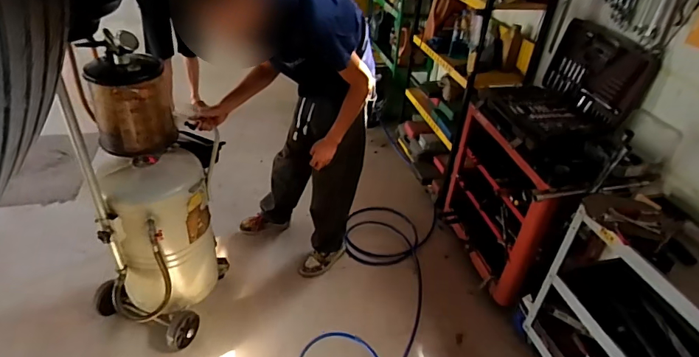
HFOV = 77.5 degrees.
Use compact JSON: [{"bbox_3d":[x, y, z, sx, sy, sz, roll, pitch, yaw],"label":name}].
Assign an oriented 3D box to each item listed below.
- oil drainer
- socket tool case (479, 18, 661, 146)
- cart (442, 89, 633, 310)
[{"bbox_3d":[-0.735,0.062,1.558,0.403,1.001,0.471,8,36,5],"label":"oil drainer"},{"bbox_3d":[0.767,-0.378,1.637,0.348,0.324,0.495,-5,36,-13],"label":"socket tool case"},{"bbox_3d":[0.700,0.051,1.773,0.328,0.728,0.670,-4,36,-11],"label":"cart"}]

